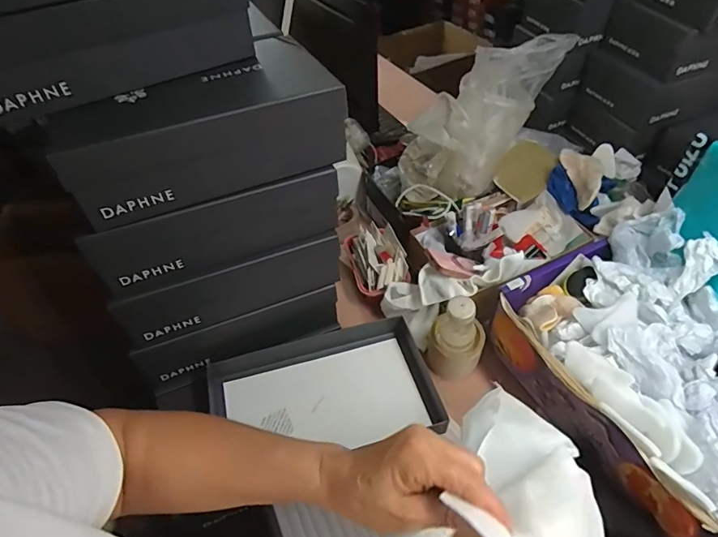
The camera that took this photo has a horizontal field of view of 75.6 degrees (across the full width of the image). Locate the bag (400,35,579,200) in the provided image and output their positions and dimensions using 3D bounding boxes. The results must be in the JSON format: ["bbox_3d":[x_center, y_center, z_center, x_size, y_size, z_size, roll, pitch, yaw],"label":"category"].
[{"bbox_3d":[0.228,-0.304,0.908,0.396,0.172,0.165,-48,52,14],"label":"bag"}]

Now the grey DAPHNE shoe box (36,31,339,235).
[{"bbox_3d":[-0.182,-0.161,0.539,0.298,0.098,0.164,-26,52,-19],"label":"grey DAPHNE shoe box"}]

